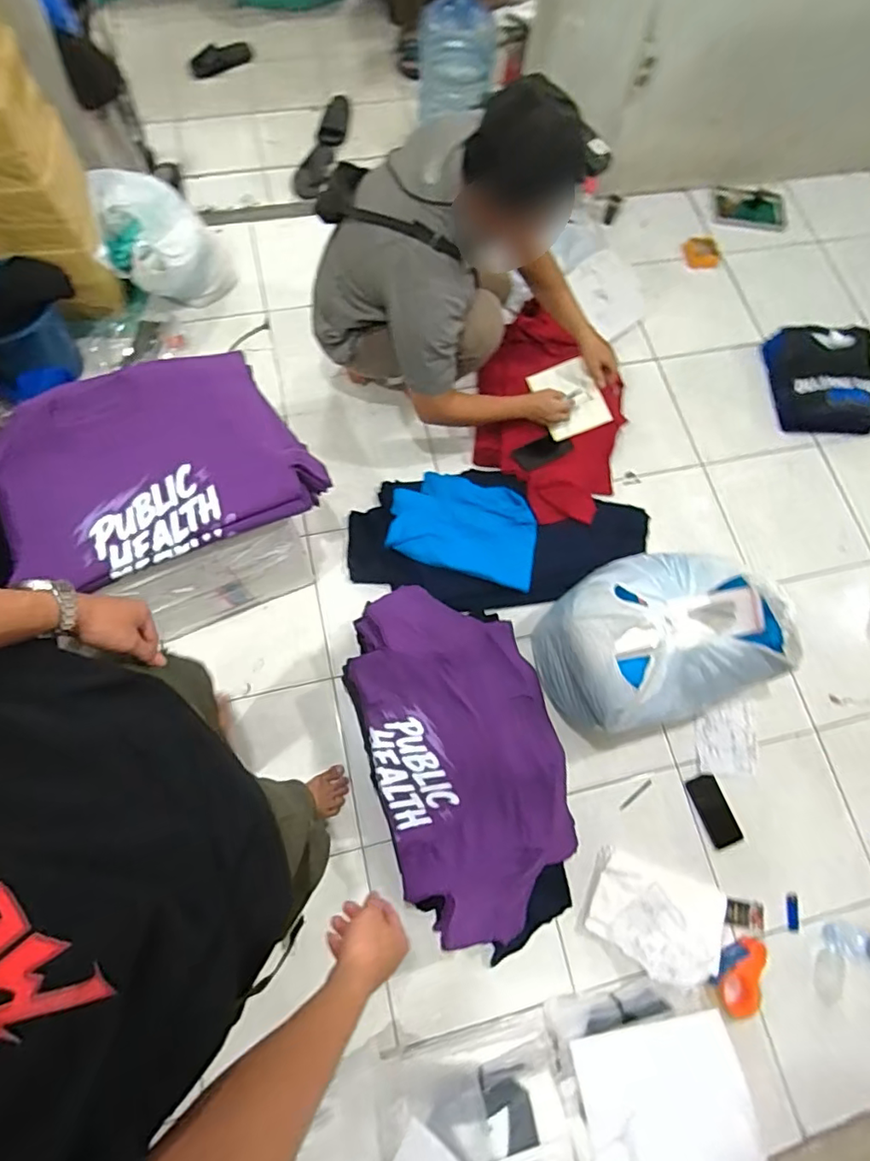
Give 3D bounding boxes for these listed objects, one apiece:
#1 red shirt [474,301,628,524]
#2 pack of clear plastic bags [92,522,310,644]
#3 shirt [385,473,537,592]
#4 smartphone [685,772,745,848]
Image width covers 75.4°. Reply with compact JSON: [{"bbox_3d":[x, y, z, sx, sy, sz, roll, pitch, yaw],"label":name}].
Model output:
[{"bbox_3d":[0.327,-0.482,1.628,0.410,0.116,0.669,3,77,2],"label":"red shirt"},{"bbox_3d":[-0.468,0.012,1.281,0.371,0.410,0.027,-27,76,-12],"label":"pack of clear plastic bags"},{"bbox_3d":[0.082,-0.151,1.492,0.392,0.060,0.273,16,71,1],"label":"shirt"},{"bbox_3d":[0.685,0.565,1.382,0.072,0.009,0.168,-24,82,1],"label":"smartphone"}]

